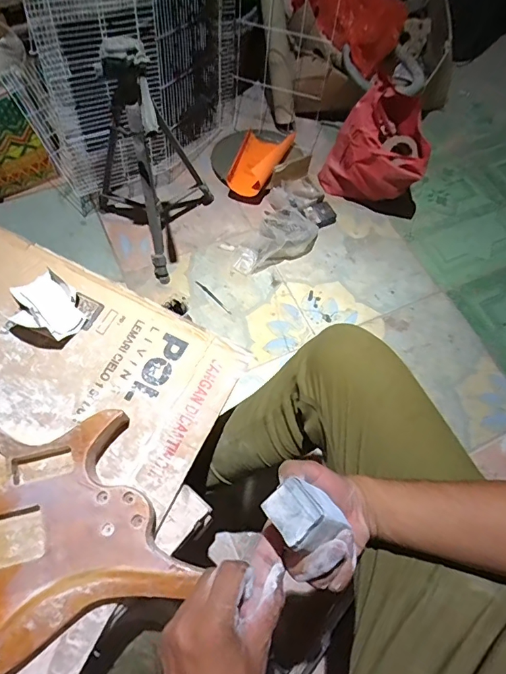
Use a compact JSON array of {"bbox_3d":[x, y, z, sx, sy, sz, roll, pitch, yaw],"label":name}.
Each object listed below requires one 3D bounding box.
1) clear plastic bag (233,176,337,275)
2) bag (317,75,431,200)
[{"bbox_3d":[0.090,-0.326,1.265,0.192,0.106,0.359,36,67,13],"label":"clear plastic bag"},{"bbox_3d":[0.352,-0.517,1.257,0.278,0.284,0.158,35,67,12],"label":"bag"}]

